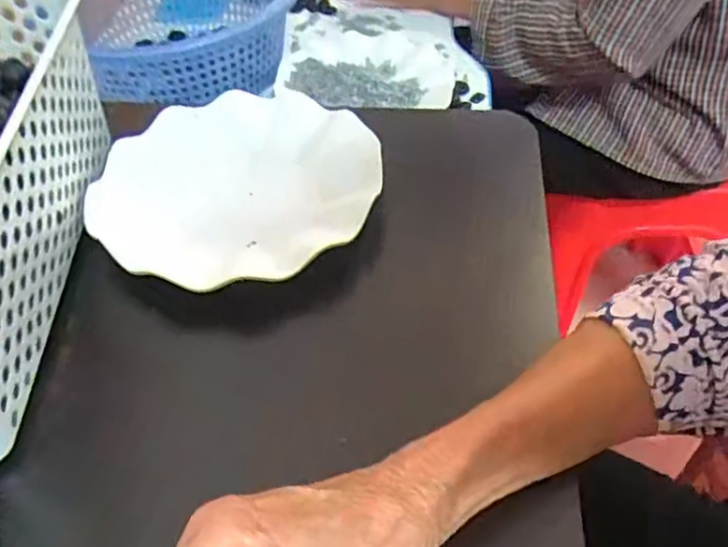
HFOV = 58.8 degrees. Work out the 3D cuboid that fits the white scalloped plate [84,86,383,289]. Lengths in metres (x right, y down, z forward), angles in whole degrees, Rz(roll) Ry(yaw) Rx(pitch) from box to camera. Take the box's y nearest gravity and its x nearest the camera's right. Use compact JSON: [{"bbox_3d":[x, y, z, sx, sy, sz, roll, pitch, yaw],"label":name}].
[{"bbox_3d":[-0.080,-0.066,0.445,0.183,0.039,0.183,0,44,0],"label":"white scalloped plate"}]

